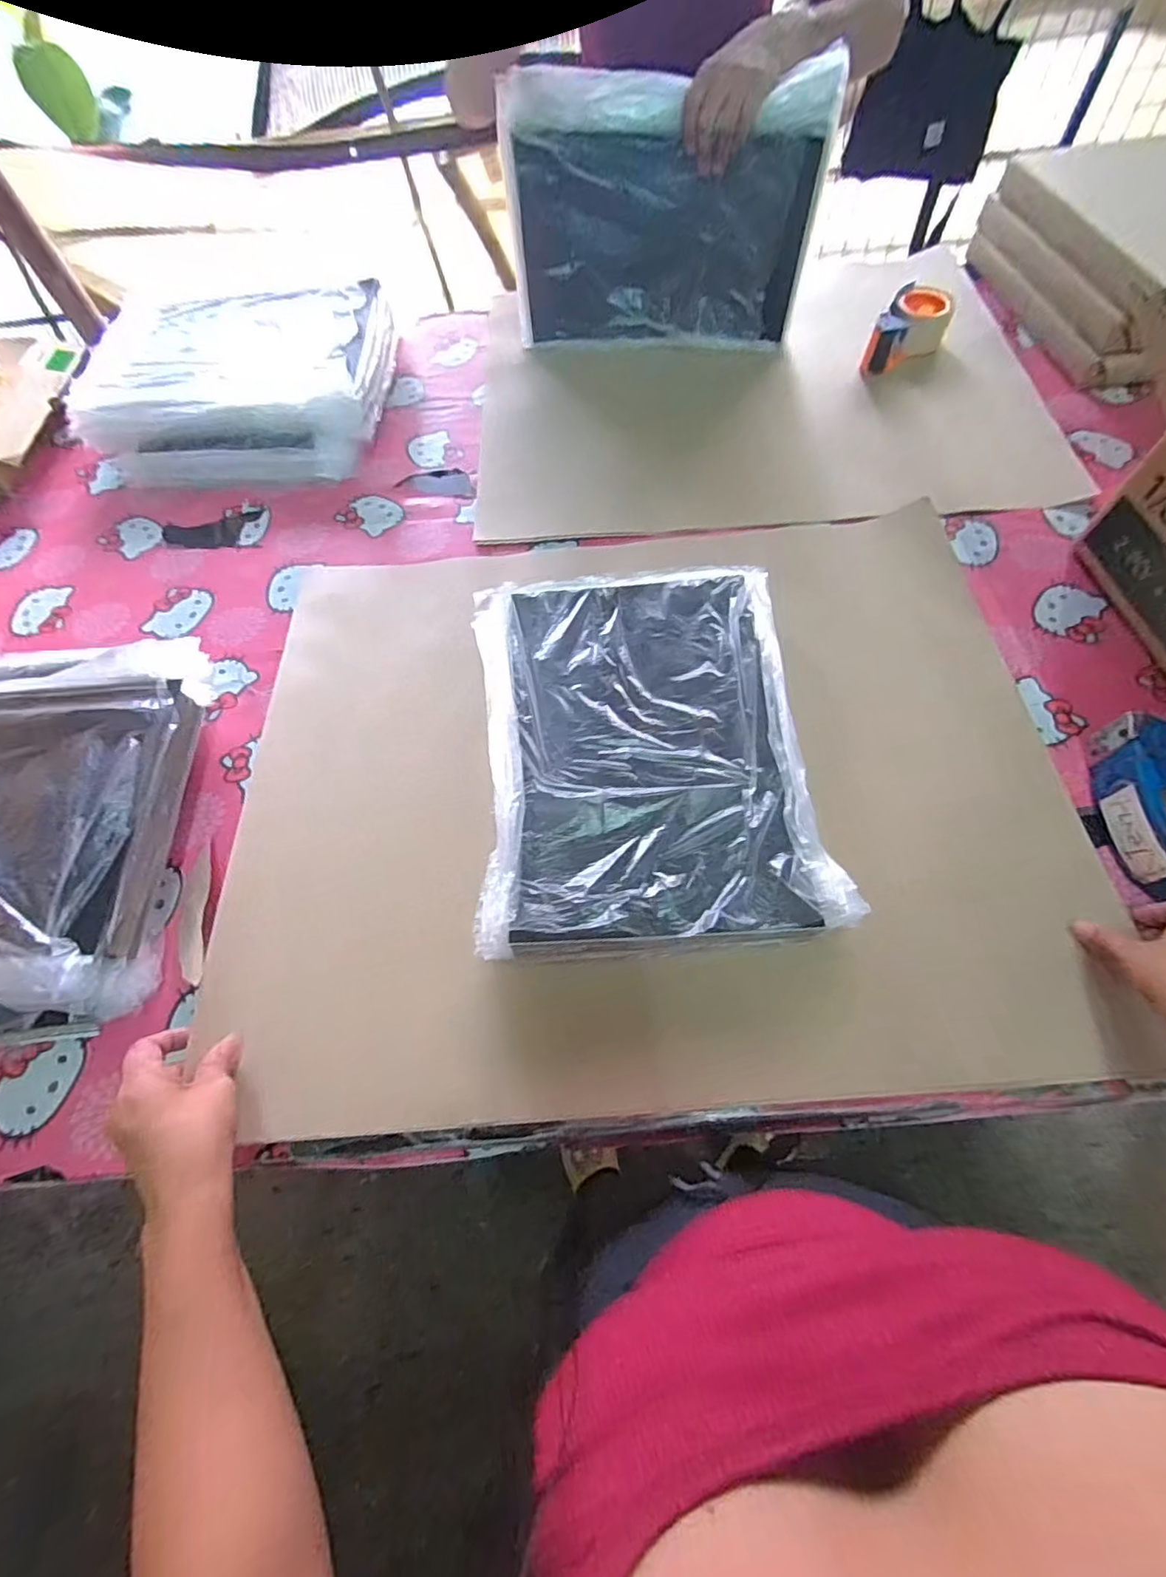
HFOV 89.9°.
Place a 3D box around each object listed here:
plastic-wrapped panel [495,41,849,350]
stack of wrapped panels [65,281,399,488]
[{"bbox_3d":[0.105,-0.758,0.797,0.403,0.274,0.036,3,64,5],"label":"plastic-wrapped panel"},{"bbox_3d":[-0.485,-0.590,0.849,0.404,0.093,0.336,4,64,5],"label":"stack of wrapped panels"}]

